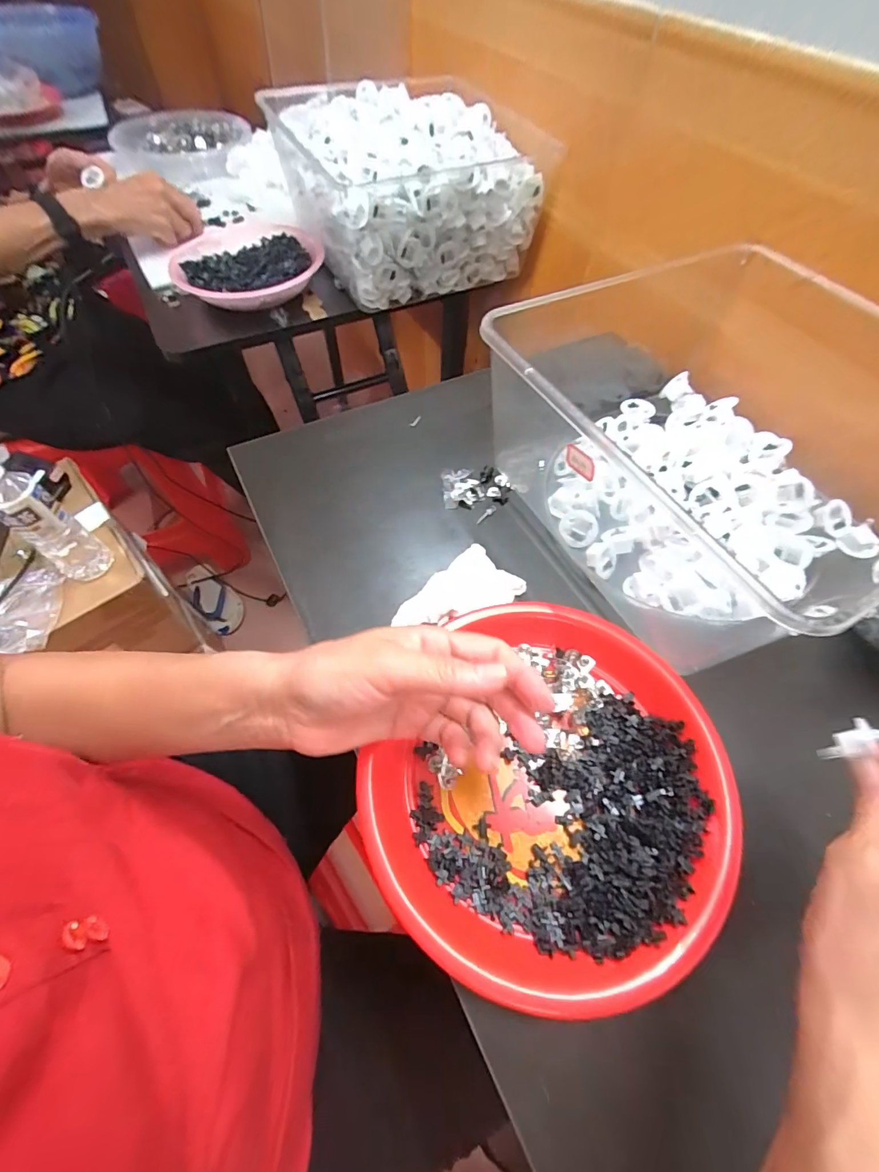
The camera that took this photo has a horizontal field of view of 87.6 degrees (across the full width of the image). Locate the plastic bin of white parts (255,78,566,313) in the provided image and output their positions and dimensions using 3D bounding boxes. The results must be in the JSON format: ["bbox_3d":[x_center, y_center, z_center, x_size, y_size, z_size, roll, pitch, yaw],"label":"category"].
[{"bbox_3d":[-0.039,-0.536,0.619,0.295,0.162,0.270,-24,62,-15],"label":"plastic bin of white parts"}]

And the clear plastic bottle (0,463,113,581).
[{"bbox_3d":[-0.537,-0.085,0.621,0.057,0.206,0.065,36,65,19],"label":"clear plastic bottle"}]

